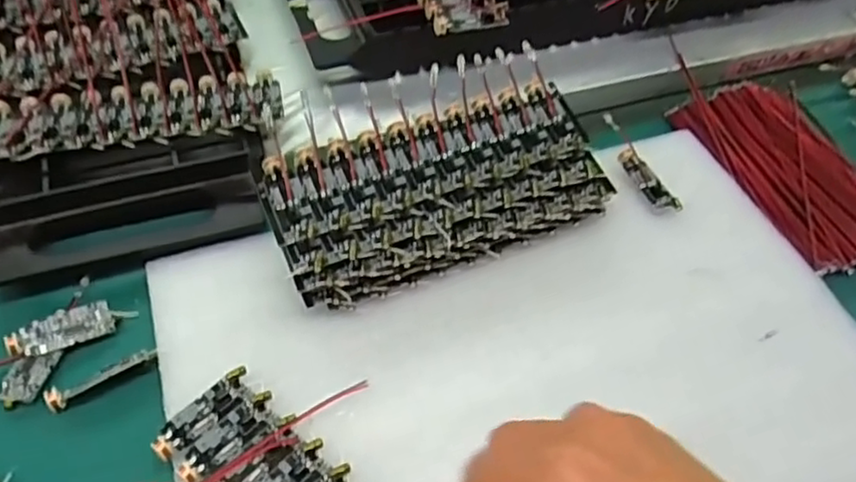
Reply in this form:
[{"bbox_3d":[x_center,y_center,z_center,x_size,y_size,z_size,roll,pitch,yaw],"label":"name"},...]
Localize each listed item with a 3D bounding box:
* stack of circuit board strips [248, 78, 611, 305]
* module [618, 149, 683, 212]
[{"bbox_3d":[0.006,-0.025,0.335,0.162,0.027,0.074,-18,73,-16],"label":"stack of circuit board strips"},{"bbox_3d":[0.123,-0.033,0.376,0.015,0.007,0.045,-20,55,-17],"label":"module"}]

